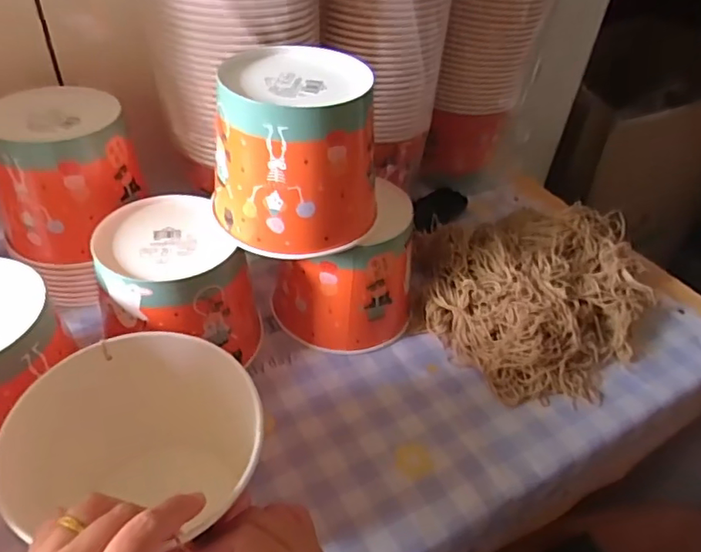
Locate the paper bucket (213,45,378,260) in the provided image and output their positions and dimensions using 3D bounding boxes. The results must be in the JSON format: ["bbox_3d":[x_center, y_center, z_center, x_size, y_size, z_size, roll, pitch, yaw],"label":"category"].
[{"bbox_3d":[-0.046,-0.113,0.505,0.141,0.129,0.140,3,43,-2],"label":"paper bucket"}]

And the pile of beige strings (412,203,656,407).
[{"bbox_3d":[0.209,0.016,0.627,0.261,0.063,0.264,7,43,2],"label":"pile of beige strings"}]

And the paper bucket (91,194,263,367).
[{"bbox_3d":[-0.164,0.012,0.549,0.138,0.129,0.134,3,43,-2],"label":"paper bucket"}]

